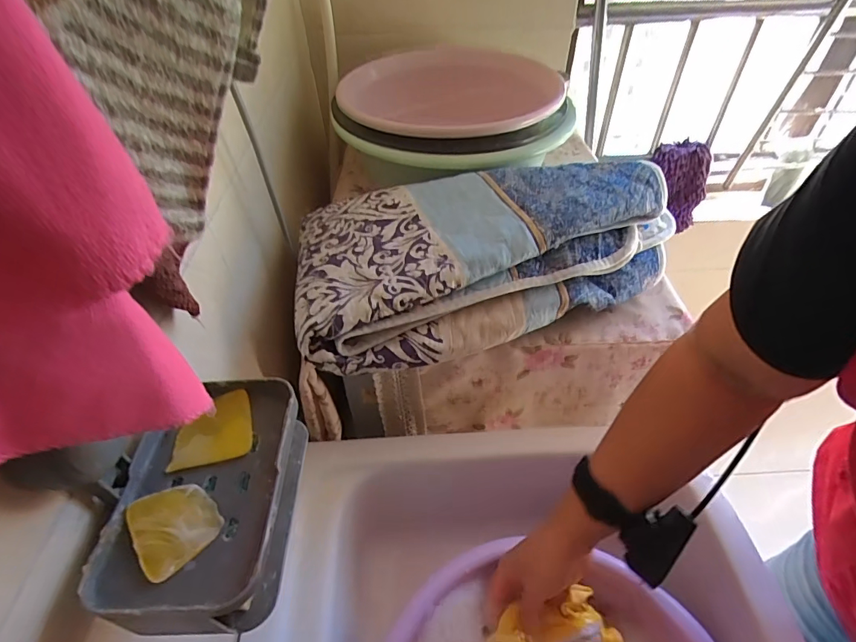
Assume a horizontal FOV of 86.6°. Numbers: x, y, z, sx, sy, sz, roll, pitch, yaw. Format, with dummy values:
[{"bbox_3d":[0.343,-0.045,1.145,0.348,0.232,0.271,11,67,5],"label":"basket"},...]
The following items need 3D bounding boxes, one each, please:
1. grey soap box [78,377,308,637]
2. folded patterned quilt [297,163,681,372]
[{"bbox_3d":[-0.127,0.106,0.272,0.087,0.043,0.139,-2,46,0],"label":"grey soap box"},{"bbox_3d":[0.080,-0.094,0.536,0.457,0.101,0.243,-9,46,-7],"label":"folded patterned quilt"}]

